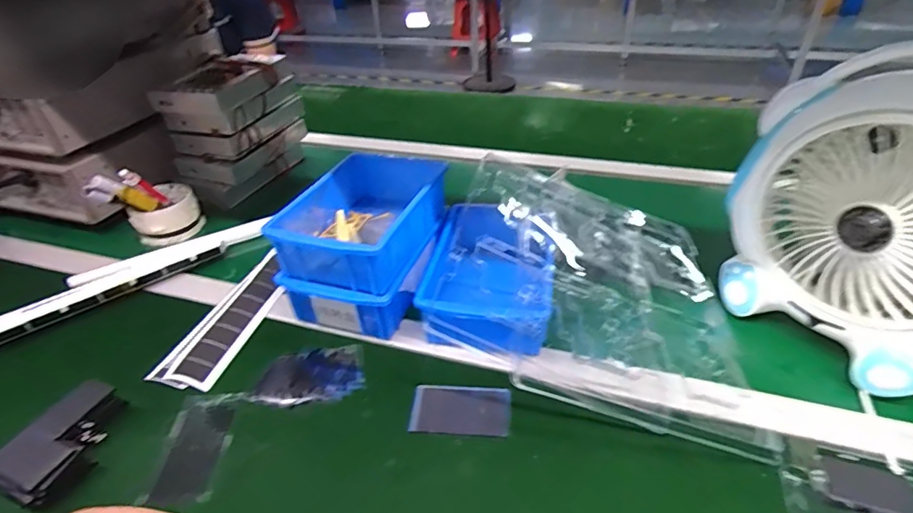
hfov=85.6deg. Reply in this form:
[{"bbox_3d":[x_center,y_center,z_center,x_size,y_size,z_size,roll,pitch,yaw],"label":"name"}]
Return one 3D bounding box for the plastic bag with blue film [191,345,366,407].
[{"bbox_3d":[-0.171,0.123,0.493,0.152,0.008,0.066,-8,38,-6],"label":"plastic bag with blue film"}]

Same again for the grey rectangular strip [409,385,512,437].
[{"bbox_3d":[0.005,0.144,0.464,0.091,0.004,0.051,0,37,4],"label":"grey rectangular strip"}]

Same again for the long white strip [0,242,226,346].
[{"bbox_3d":[-0.419,0.042,0.577,0.287,0.023,0.022,-30,45,-30],"label":"long white strip"}]

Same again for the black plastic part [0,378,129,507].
[{"bbox_3d":[-0.329,0.157,0.418,0.054,0.034,0.097,13,40,20],"label":"black plastic part"}]

